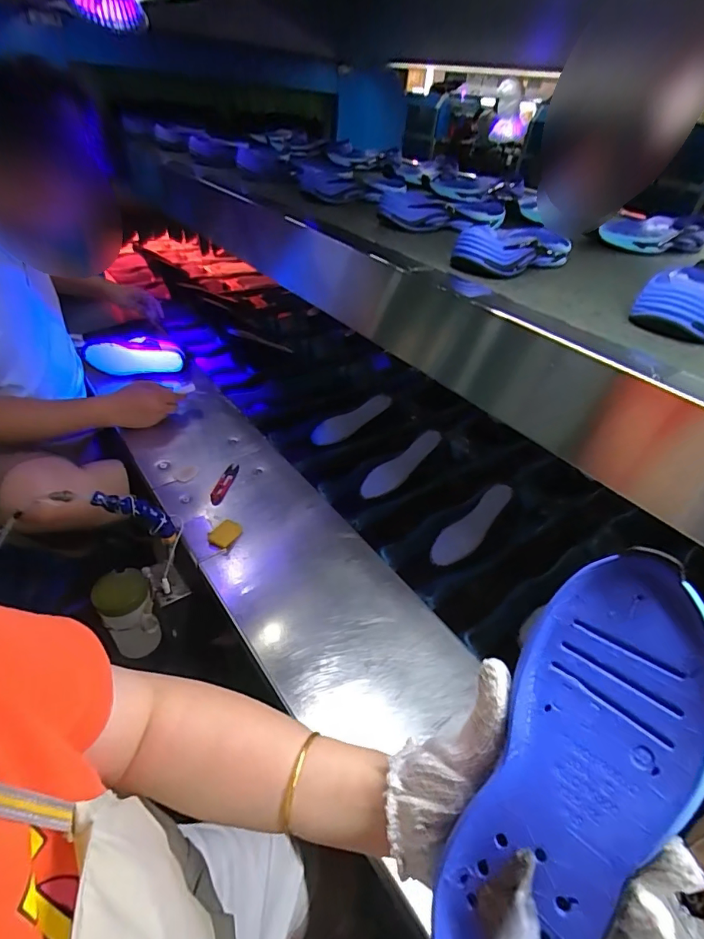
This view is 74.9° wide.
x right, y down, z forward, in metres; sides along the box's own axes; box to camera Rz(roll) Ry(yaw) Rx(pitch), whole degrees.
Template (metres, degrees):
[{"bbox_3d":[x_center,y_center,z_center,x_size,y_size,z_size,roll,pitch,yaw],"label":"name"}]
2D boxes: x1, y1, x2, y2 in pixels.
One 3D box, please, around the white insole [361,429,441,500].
[{"bbox_3d":[0.100,-0.010,0.916,0.197,0.013,0.058,-39,53,-10],"label":"white insole"}]

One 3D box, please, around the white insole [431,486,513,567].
[{"bbox_3d":[0.215,0.098,0.813,0.191,0.013,0.056,-42,56,-14],"label":"white insole"}]

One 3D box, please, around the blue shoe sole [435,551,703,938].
[{"bbox_3d":[0.115,0.154,0.233,0.083,0.023,0.225,27,84,22],"label":"blue shoe sole"}]

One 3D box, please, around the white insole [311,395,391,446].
[{"bbox_3d":[0.001,-0.108,1.023,0.194,0.051,0.015,-26,6,-9],"label":"white insole"}]

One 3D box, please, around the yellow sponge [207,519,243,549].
[{"bbox_3d":[-0.199,0.102,0.721,0.040,0.015,0.048,21,38,14],"label":"yellow sponge"}]

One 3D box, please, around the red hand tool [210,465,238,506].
[{"bbox_3d":[-0.226,0.023,0.822,0.027,0.011,0.111,11,36,1],"label":"red hand tool"}]

